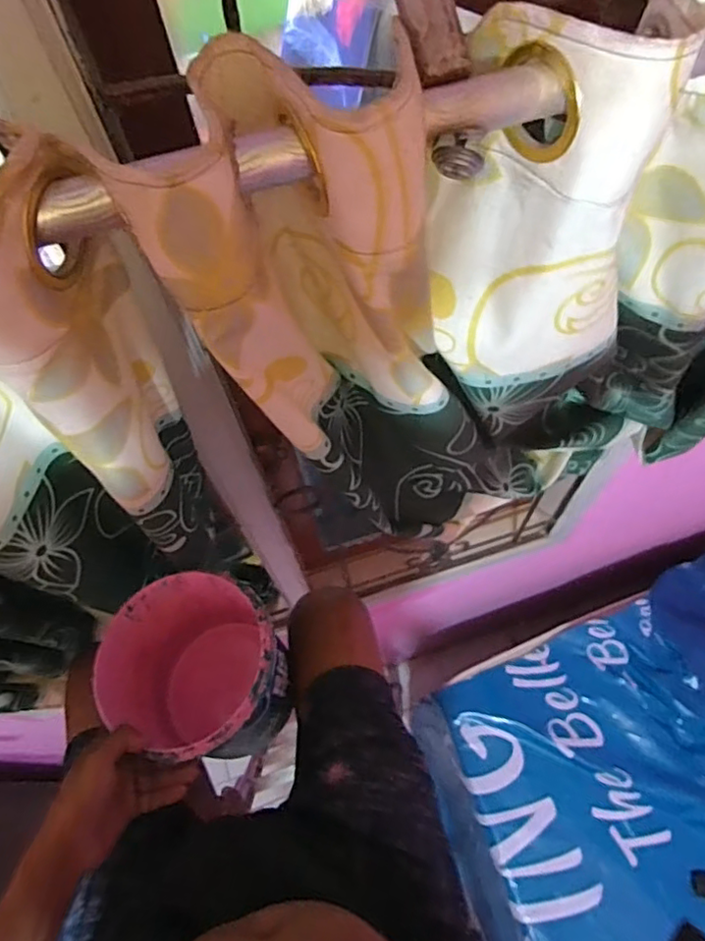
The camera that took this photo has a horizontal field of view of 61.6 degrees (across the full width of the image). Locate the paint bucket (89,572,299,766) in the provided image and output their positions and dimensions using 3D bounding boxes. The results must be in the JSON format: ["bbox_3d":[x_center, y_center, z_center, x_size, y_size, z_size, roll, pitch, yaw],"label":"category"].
[{"bbox_3d":[-0.147,0.216,0.632,0.163,0.216,0.153,-2,63,3],"label":"paint bucket"}]

